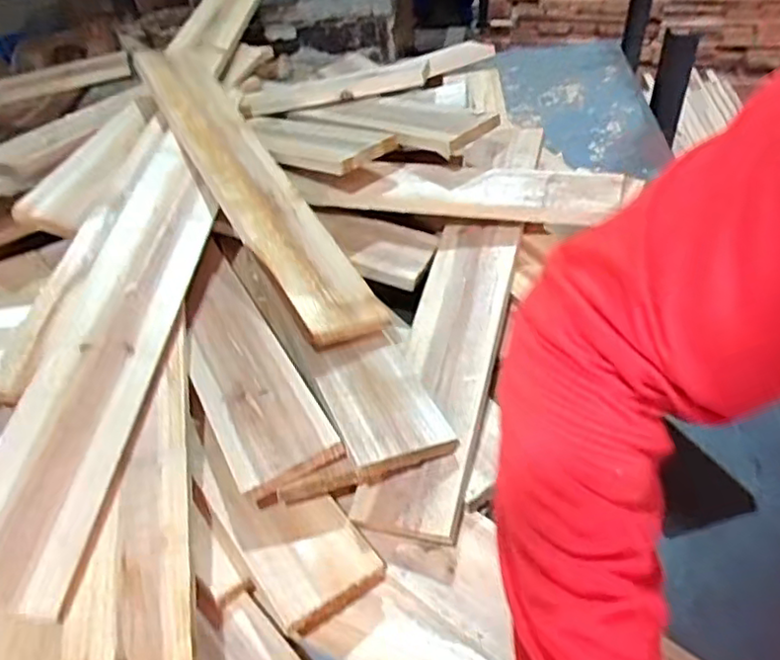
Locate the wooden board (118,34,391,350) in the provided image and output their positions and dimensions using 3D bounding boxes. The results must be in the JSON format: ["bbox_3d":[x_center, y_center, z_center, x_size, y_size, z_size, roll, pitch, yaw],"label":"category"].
[{"bbox_3d":[-0.154,-0.169,0.672,0.082,0.026,0.487,-13,51,-34],"label":"wooden board"}]

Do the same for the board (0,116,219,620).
[{"bbox_3d":[-0.227,-0.012,0.552,0.088,0.024,0.479,17,47,-18],"label":"board"}]

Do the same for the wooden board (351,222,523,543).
[{"bbox_3d":[0.050,0.019,0.561,0.080,0.015,0.320,2,50,21],"label":"wooden board"}]

